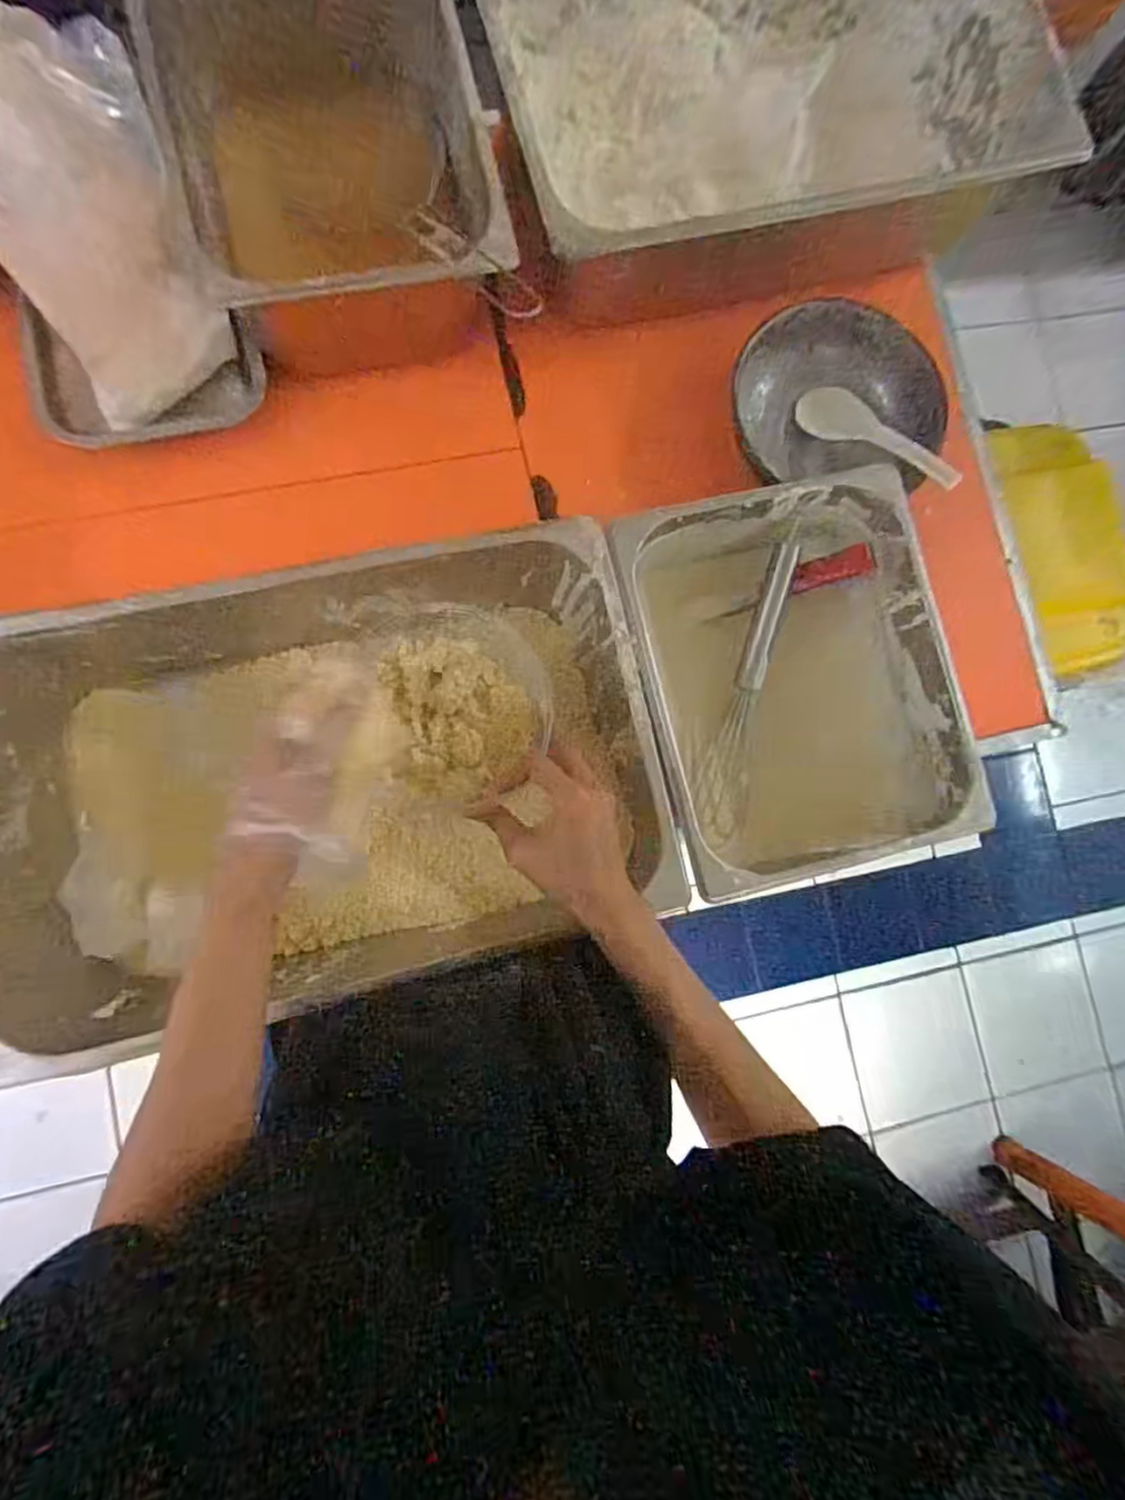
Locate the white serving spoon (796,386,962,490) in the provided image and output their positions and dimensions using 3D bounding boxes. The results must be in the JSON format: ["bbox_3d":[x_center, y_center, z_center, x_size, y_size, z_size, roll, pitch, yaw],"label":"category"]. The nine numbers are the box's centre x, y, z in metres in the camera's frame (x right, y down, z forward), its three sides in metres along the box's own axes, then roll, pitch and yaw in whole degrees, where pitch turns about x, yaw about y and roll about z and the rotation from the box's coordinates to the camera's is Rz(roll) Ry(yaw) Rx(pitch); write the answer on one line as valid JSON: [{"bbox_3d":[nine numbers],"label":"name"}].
[{"bbox_3d":[0.332,-0.327,0.715,0.183,0.028,0.041,40,81,20],"label":"white serving spoon"}]

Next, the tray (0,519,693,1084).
[{"bbox_3d":[-0.193,0.025,0.579,0.520,0.174,0.324,-13,86,-7],"label":"tray"}]

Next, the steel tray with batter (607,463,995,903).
[{"bbox_3d":[0.190,-0.060,0.612,0.253,0.119,0.315,-15,86,-7],"label":"steel tray with batter"}]

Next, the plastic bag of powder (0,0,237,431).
[{"bbox_3d":[-0.372,-0.409,0.551,0.161,0.250,0.040,-37,69,-10],"label":"plastic bag of powder"}]

